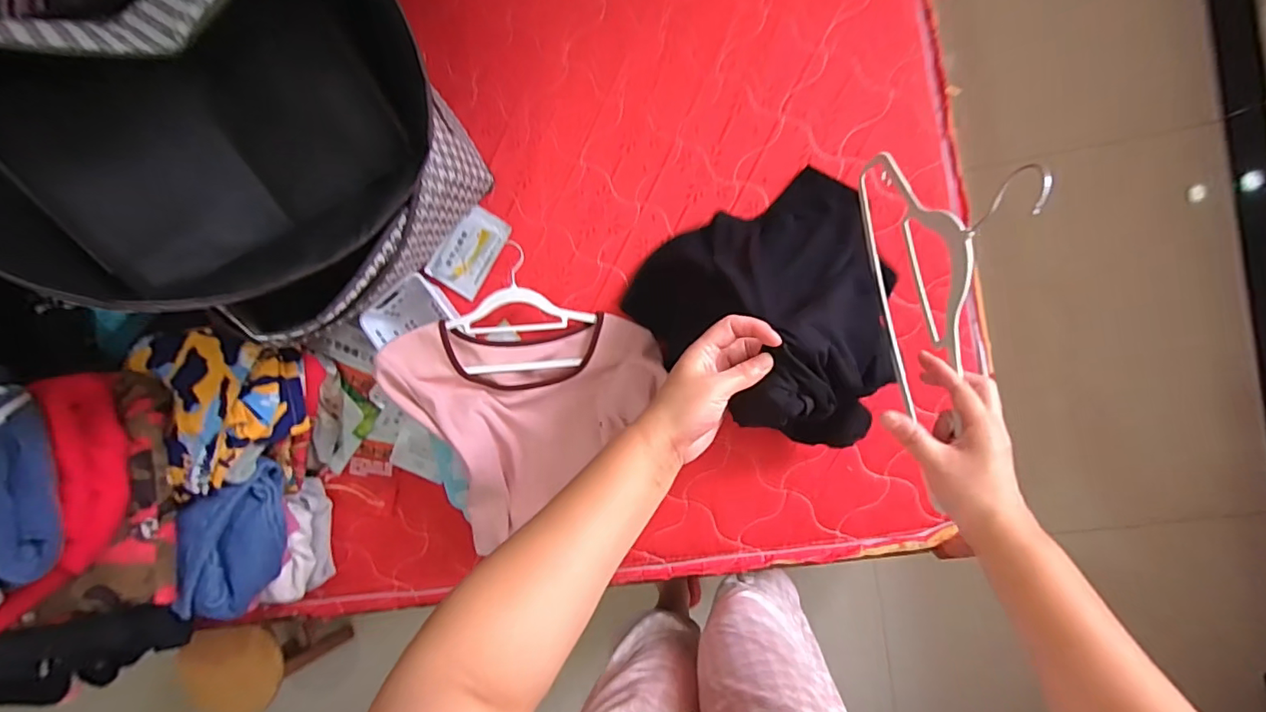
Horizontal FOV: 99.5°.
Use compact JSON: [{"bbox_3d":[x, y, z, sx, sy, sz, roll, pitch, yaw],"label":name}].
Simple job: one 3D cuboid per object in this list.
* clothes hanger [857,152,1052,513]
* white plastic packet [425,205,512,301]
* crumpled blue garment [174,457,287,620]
[{"bbox_3d":[0.279,-0.093,0.474,0.016,0.194,0.393,5,60,-3],"label":"clothes hanger"},{"bbox_3d":[-0.261,-0.167,0.864,0.083,0.011,0.136,35,95,-3],"label":"white plastic packet"},{"bbox_3d":[-0.603,0.278,0.806,0.125,0.090,0.226,-3,92,8],"label":"crumpled blue garment"}]

